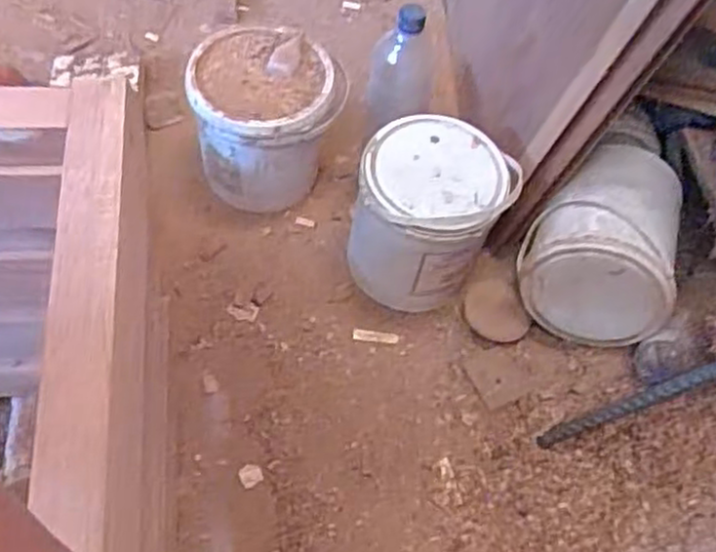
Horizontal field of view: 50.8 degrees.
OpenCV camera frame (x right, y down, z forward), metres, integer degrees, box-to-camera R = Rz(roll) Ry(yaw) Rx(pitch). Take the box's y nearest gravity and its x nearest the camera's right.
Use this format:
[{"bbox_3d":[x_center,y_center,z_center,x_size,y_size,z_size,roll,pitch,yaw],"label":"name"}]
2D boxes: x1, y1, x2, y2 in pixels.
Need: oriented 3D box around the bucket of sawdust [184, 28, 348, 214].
[{"bbox_3d":[-0.125,-0.198,1.036,0.196,0.211,0.193,2,58,-3],"label":"bucket of sawdust"}]

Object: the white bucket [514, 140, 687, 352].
[{"bbox_3d":[0.320,-0.036,0.974,0.180,0.198,0.182,26,60,10],"label":"white bucket"}]

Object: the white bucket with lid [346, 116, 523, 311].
[{"bbox_3d":[0.089,-0.078,0.975,0.174,0.214,0.186,2,58,-3],"label":"white bucket with lid"}]

